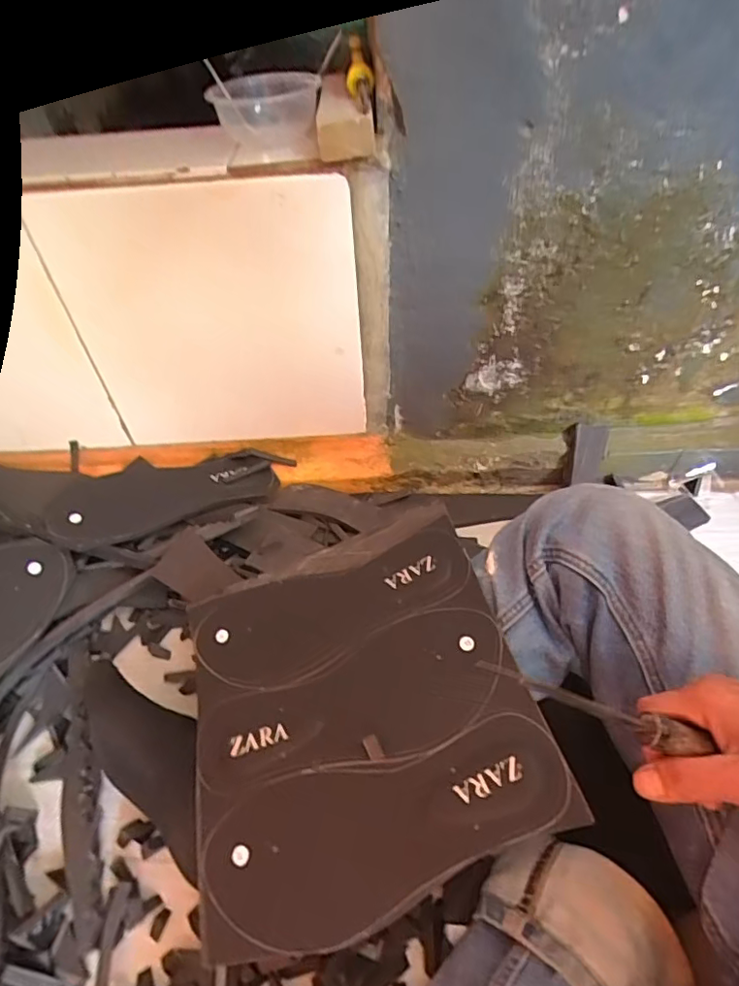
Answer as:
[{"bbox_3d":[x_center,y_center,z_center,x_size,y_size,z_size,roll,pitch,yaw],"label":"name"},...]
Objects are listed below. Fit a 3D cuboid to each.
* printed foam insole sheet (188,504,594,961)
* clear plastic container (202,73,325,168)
[{"bbox_3d":[-0.016,0.156,0.422,0.251,0.009,0.273,-21,49,1],"label":"printed foam insole sheet"},{"bbox_3d":[-0.094,-0.367,0.535,0.091,0.066,0.088,-4,46,1],"label":"clear plastic container"}]

